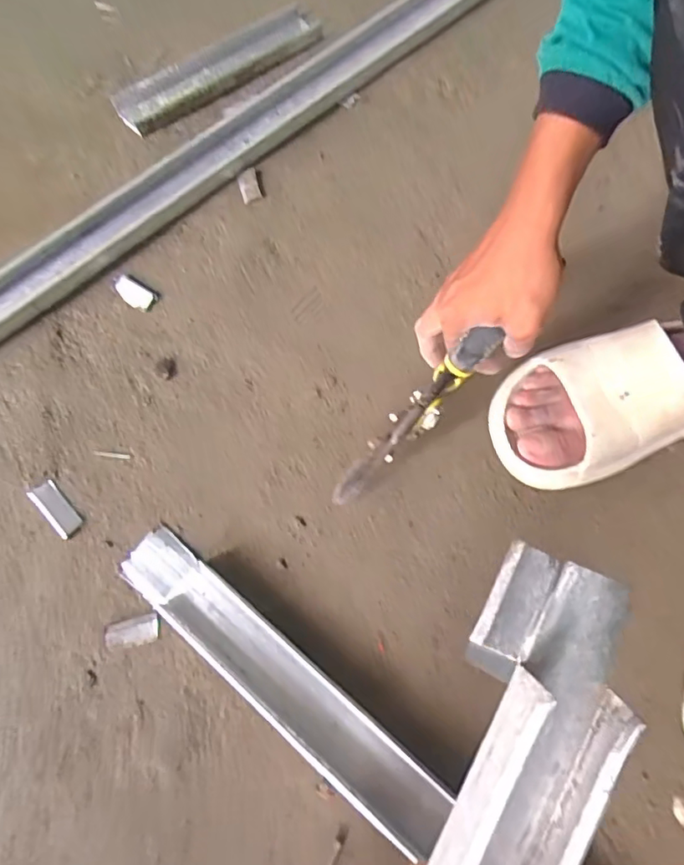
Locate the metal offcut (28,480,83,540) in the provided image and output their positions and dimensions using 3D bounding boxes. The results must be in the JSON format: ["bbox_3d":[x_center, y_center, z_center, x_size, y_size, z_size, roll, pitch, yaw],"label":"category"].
[{"bbox_3d":[-0.234,0.062,0.458,0.021,0.004,0.053,-43,75,-15],"label":"metal offcut"}]

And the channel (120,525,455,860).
[{"bbox_3d":[0.114,0.311,0.363,0.723,0.030,0.059,38,71,12],"label":"channel"}]

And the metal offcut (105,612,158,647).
[{"bbox_3d":[-0.161,0.153,0.429,0.040,0.005,0.021,-14,69,-6],"label":"metal offcut"}]

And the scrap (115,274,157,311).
[{"bbox_3d":[-0.197,-0.133,0.527,0.047,0.007,0.021,34,72,12],"label":"scrap"}]

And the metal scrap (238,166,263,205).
[{"bbox_3d":[-0.094,-0.251,0.565,0.019,0.006,0.039,-19,79,5],"label":"metal scrap"}]

